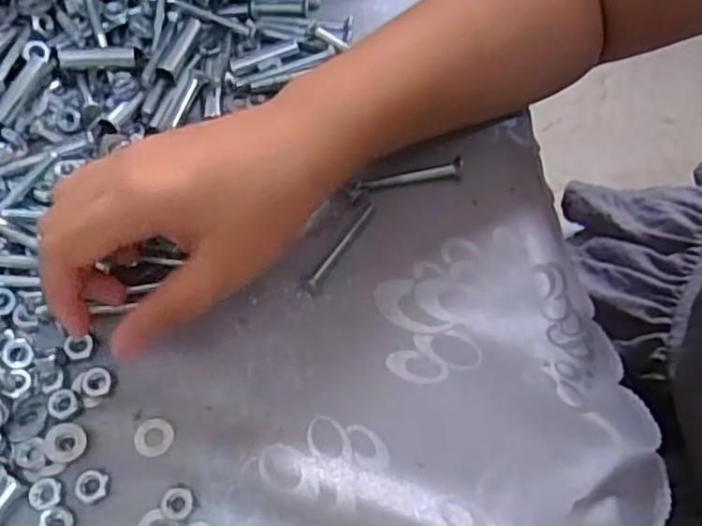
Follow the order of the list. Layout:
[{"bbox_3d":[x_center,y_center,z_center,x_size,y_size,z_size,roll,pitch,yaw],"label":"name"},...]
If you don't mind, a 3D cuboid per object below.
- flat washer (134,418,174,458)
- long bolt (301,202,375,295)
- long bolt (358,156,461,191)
[{"bbox_3d":[-0.085,0.075,0.298,0.016,0.004,0.016,0,65,0],"label":"flat washer"},{"bbox_3d":[-0.005,-0.009,0.335,0.007,0.007,0.056,30,69,13],"label":"long bolt"},{"bbox_3d":[0.031,-0.044,0.354,0.053,0.005,0.010,-10,65,-5],"label":"long bolt"}]

